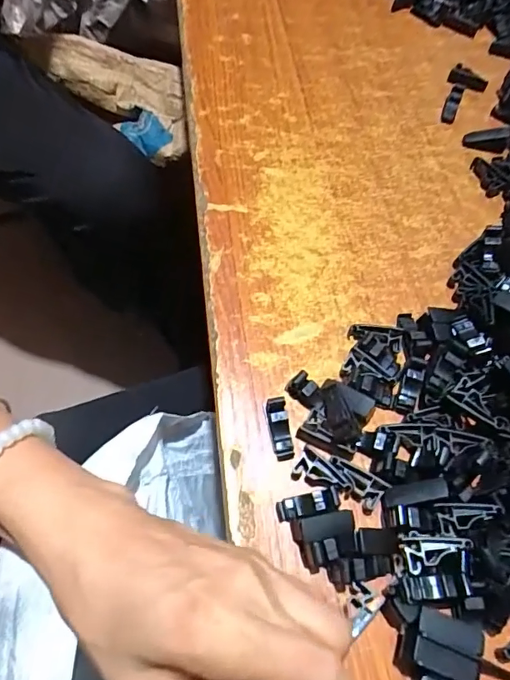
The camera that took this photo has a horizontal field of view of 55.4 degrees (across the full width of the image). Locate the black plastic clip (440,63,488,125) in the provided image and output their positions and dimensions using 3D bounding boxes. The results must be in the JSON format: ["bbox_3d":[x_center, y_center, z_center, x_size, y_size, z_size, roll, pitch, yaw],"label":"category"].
[{"bbox_3d":[0.160,-0.192,0.381,0.029,0.010,0.058,29,65,11],"label":"black plastic clip"}]

